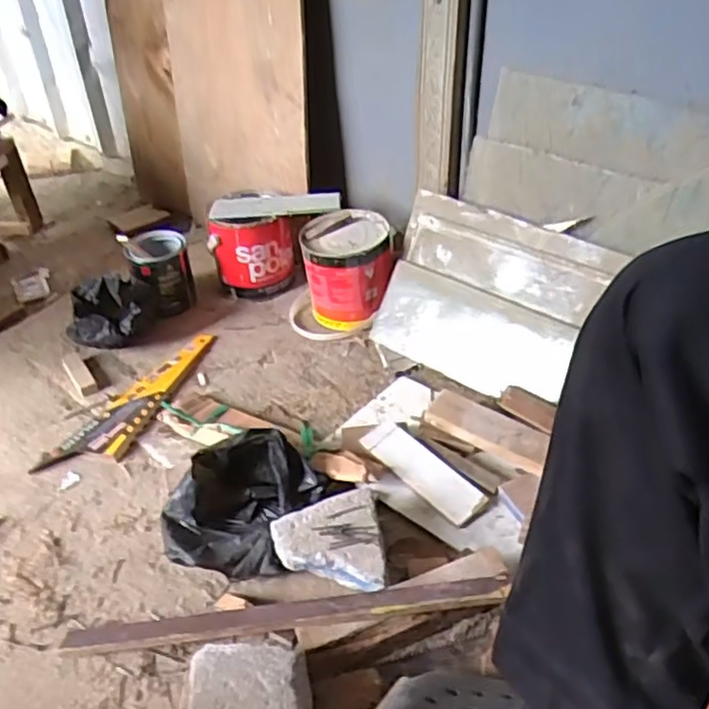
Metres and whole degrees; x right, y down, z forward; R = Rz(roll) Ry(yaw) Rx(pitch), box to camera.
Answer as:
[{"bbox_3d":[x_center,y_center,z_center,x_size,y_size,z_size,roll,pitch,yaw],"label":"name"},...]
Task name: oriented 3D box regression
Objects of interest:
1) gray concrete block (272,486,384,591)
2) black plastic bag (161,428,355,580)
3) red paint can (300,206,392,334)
[{"bbox_3d":[-0.031,0.215,0.785,0.121,0.033,0.126,-7,39,-4],"label":"gray concrete block"},{"bbox_3d":[-0.137,0.184,0.844,0.173,0.105,0.188,17,43,23],"label":"black plastic bag"},{"bbox_3d":[-0.012,-0.143,1.194,0.147,0.178,0.142,-2,39,2],"label":"red paint can"}]

